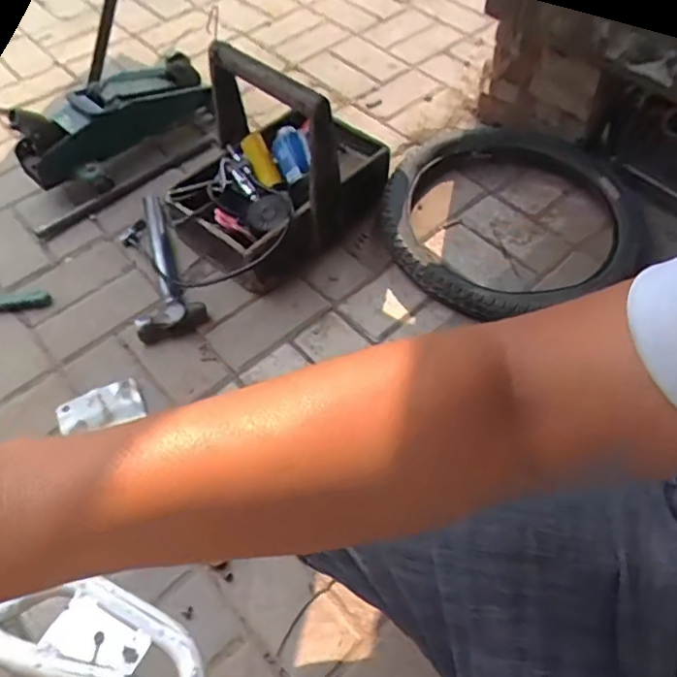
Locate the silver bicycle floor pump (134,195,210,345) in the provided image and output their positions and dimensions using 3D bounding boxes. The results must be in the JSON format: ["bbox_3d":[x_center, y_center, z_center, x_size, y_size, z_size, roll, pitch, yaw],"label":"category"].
[{"bbox_3d":[-0.315,-0.129,0.973,0.109,0.051,0.305,-19,57,-12],"label":"silver bicycle floor pump"}]

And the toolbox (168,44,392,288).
[{"bbox_3d":[-0.104,-0.301,0.945,0.252,0.290,0.347,34,62,22],"label":"toolbox"}]

